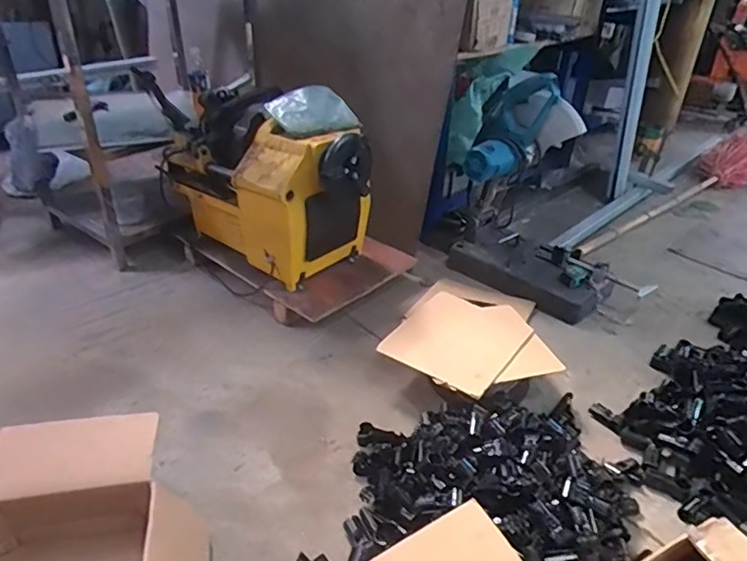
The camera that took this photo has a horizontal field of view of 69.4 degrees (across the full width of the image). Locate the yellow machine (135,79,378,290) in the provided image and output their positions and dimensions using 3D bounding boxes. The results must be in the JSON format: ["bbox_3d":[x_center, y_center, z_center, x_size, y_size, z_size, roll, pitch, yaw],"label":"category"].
[{"bbox_3d":[-0.290,-0.296,1.532,0.598,0.417,0.295,24,39,30],"label":"yellow machine"}]

